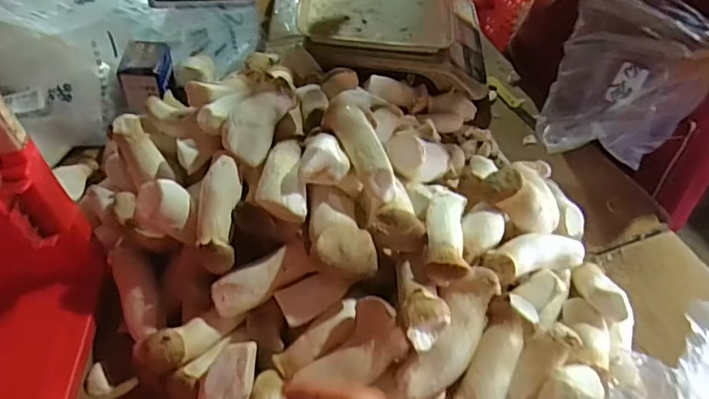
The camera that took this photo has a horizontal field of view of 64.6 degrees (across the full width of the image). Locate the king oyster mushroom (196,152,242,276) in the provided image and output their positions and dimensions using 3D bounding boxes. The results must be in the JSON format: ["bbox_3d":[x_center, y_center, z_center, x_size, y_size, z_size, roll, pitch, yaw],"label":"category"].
[{"bbox_3d":[-0.112,0.010,0.461,0.032,0.025,0.095,3,71,-5],"label":"king oyster mushroom"}]

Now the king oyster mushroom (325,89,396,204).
[{"bbox_3d":[0.003,-0.048,0.471,0.038,0.037,0.101,-9,50,-15],"label":"king oyster mushroom"}]

